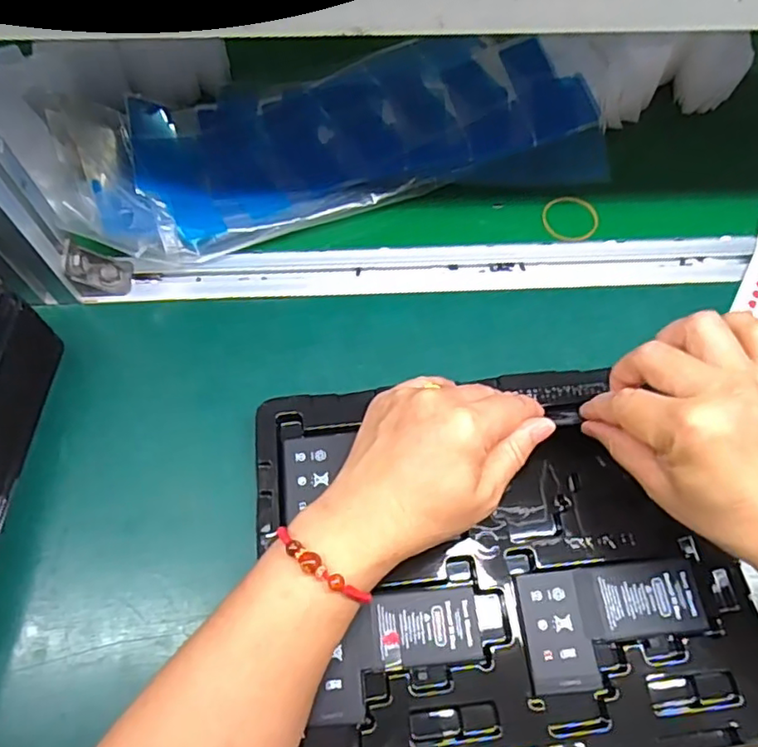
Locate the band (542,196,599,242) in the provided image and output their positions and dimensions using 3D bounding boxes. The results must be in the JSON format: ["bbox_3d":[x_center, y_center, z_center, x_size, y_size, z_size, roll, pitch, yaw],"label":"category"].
[{"bbox_3d":[0.157,-0.125,0.484,0.047,0.005,0.040,-22,79,-11],"label":"band"}]

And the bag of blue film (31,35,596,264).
[{"bbox_3d":[-0.033,-0.194,0.473,0.404,0.052,0.162,-12,64,-8],"label":"bag of blue film"}]

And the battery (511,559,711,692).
[{"bbox_3d":[0.132,0.140,0.334,0.102,0.005,0.061,-5,63,-4],"label":"battery"}]

